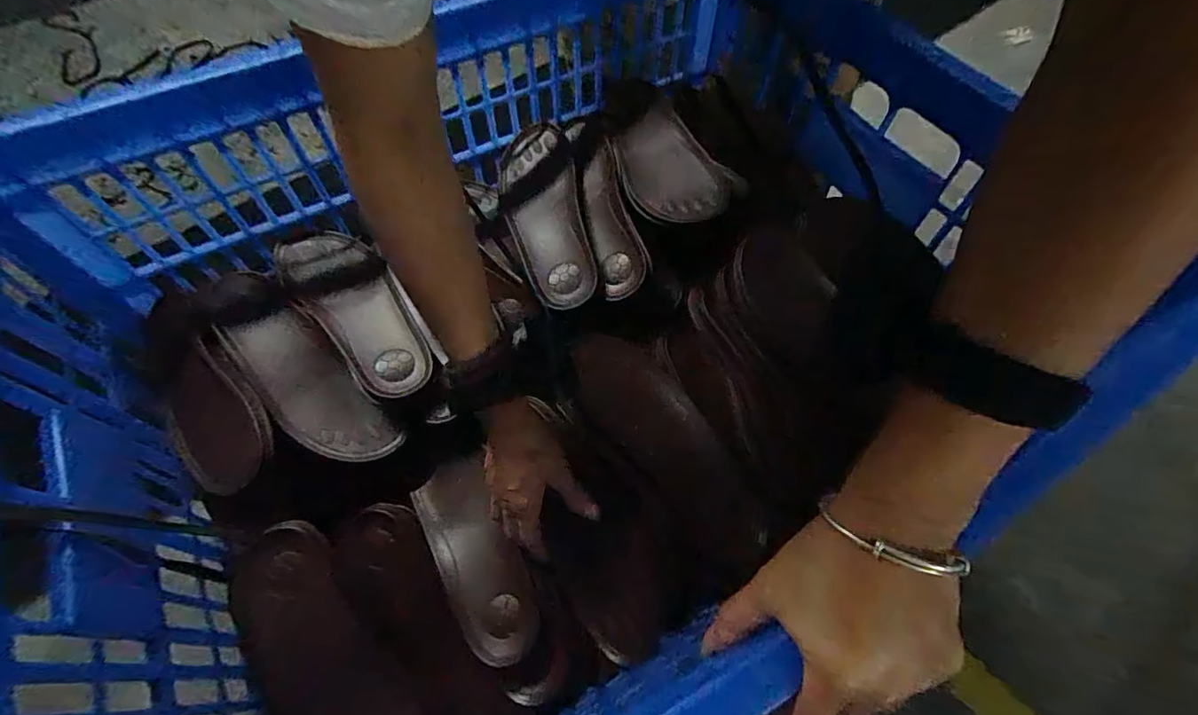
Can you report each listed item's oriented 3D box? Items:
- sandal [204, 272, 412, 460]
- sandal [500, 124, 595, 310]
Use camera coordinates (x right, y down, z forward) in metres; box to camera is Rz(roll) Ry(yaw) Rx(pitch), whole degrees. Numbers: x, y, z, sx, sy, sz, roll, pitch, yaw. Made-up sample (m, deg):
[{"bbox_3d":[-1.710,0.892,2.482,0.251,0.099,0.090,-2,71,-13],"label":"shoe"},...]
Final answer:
[{"bbox_3d":[-0.318,0.008,0.558,0.077,0.036,0.265,-41,83,-20],"label":"sandal"},{"bbox_3d":[-0.064,-0.169,0.620,0.082,0.037,0.252,-10,60,-5],"label":"sandal"}]

